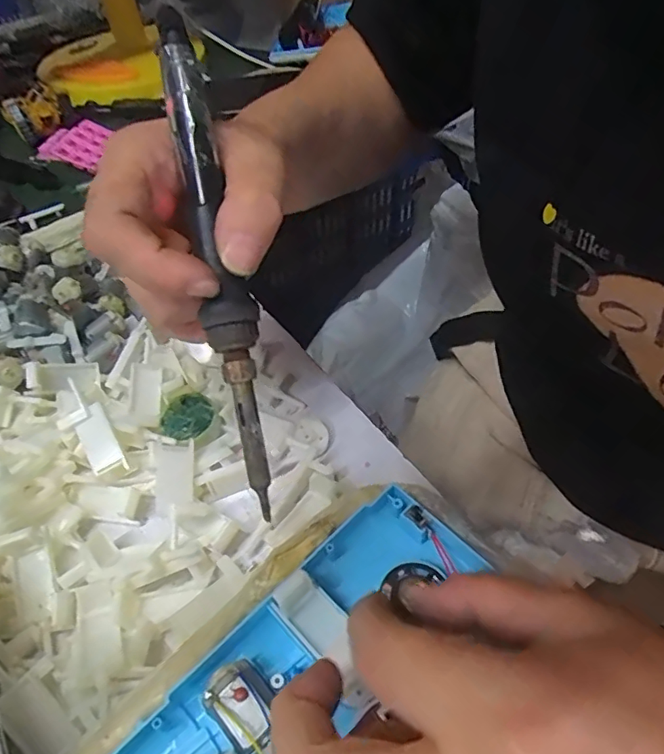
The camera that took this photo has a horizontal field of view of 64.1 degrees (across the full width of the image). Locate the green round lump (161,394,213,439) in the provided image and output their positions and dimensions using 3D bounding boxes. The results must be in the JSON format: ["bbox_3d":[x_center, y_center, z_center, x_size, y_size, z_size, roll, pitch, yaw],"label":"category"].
[{"bbox_3d":[-0.083,0.022,0.302,0.028,0.004,0.029,-1,50,1],"label":"green round lump"}]

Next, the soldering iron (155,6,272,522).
[{"bbox_3d":[-0.042,-0.042,0.197,0.018,0.015,0.185,-12,91,-8],"label":"soldering iron"}]

